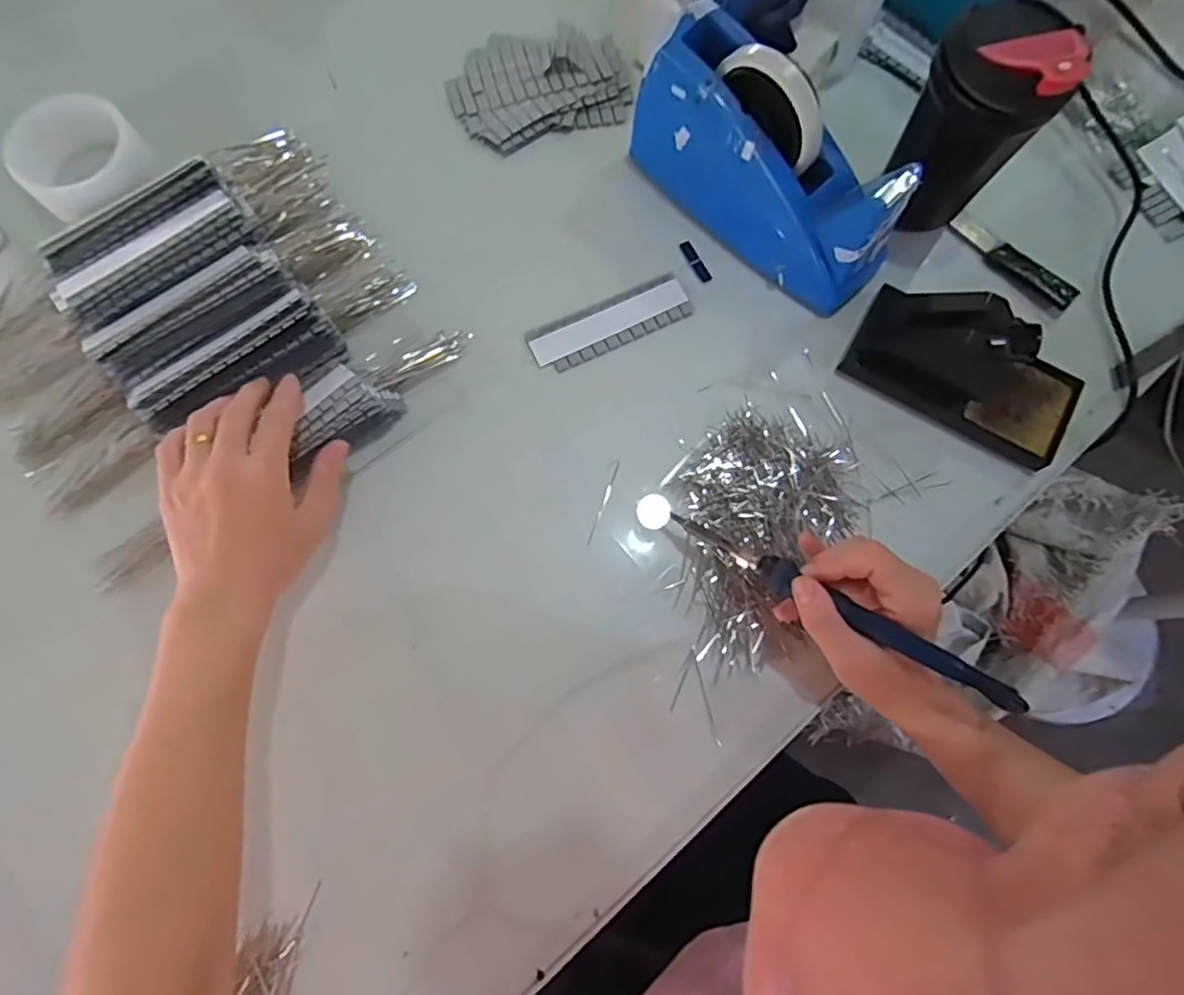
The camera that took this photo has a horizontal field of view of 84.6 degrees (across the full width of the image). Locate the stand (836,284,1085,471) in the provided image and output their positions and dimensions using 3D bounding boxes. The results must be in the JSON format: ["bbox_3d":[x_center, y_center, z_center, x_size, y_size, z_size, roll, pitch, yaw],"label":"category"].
[{"bbox_3d":[0.272,-0.094,0.455,0.159,0.069,0.077,31,77,6],"label":"stand"}]

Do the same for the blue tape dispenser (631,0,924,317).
[{"bbox_3d":[0.126,-0.238,0.465,0.069,0.116,0.202,-41,80,-10],"label":"blue tape dispenser"}]

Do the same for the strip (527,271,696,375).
[{"bbox_3d":[0.014,-0.133,0.497,0.124,0.007,0.040,-25,78,-7],"label":"strip"}]

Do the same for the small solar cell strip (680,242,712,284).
[{"bbox_3d":[0.081,-0.185,0.512,0.009,0.005,0.040,-26,78,-7],"label":"small solar cell strip"}]

